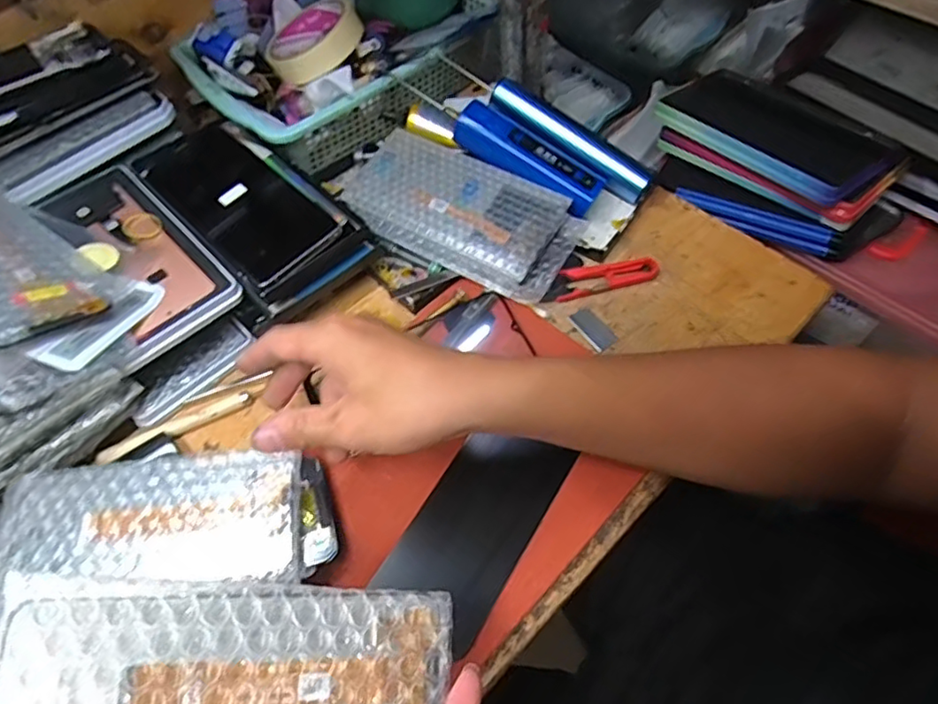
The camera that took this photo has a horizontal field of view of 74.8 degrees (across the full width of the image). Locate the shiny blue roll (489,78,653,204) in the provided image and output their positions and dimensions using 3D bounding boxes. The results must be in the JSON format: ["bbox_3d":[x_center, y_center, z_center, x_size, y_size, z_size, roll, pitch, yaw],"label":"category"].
[{"bbox_3d":[0.085,-0.180,0.521,0.151,0.026,0.022,36,66,5],"label":"shiny blue roll"}]

